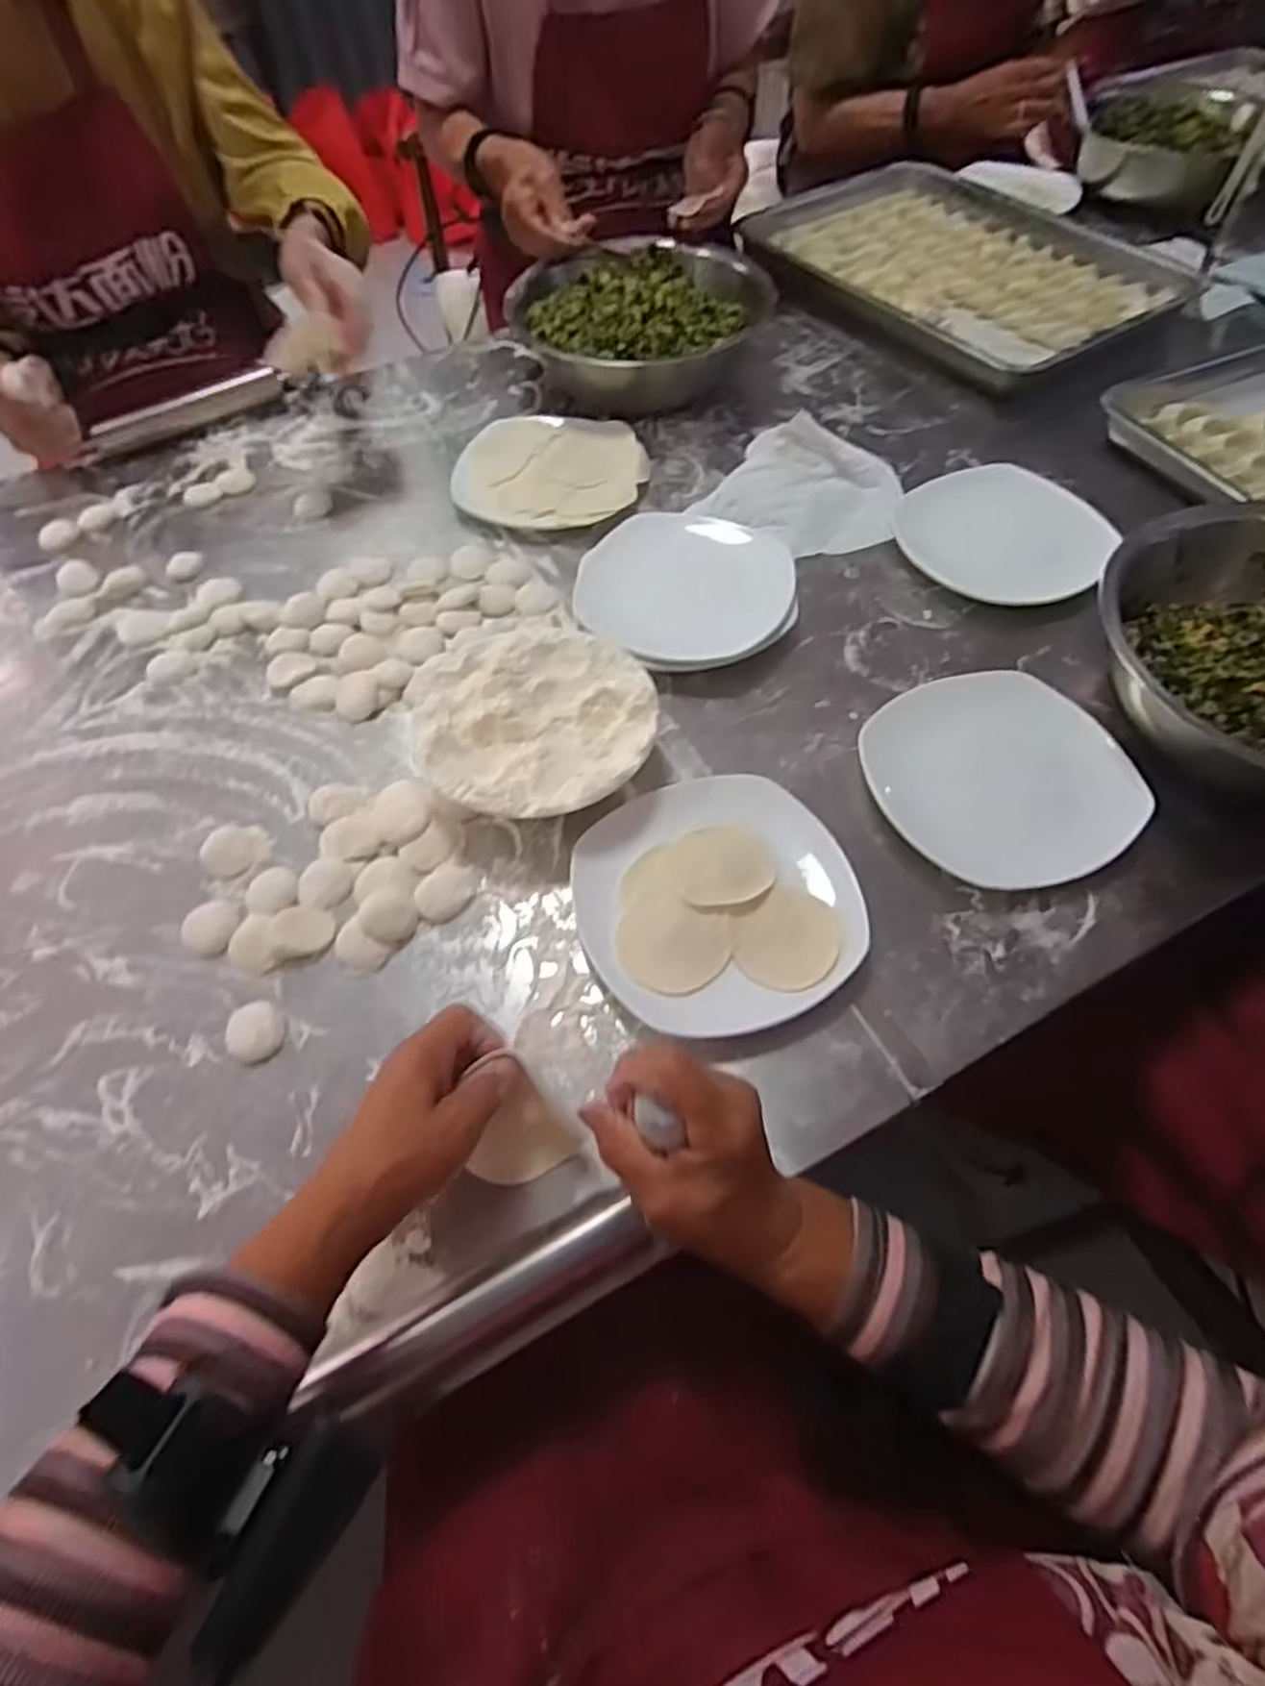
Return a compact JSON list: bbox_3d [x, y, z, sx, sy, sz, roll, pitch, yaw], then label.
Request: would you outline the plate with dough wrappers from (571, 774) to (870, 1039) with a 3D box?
[{"bbox_3d":[0.054,0.038,0.516,0.171,0.025,0.174,-1,59,2],"label":"plate with dough wrappers"}]

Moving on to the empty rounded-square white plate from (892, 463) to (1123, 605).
[{"bbox_3d":[0.336,-0.283,0.697,0.181,0.033,0.154,35,66,20],"label":"empty rounded-square white plate"}]

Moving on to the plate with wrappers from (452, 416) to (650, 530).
[{"bbox_3d":[-0.083,-0.377,0.772,0.186,0.028,0.149,7,60,6],"label":"plate with wrappers"}]

